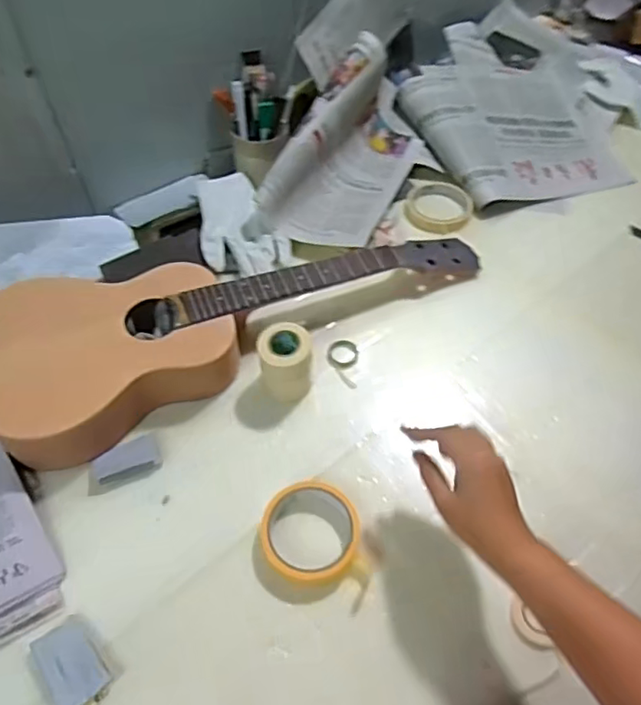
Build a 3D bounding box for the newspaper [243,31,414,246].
[{"bbox_3d":[0.038,-0.277,0.779,0.143,0.131,0.291,23,60,12],"label":"newspaper"}]

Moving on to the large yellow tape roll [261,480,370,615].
[{"bbox_3d":[-0.006,0.179,0.554,0.096,0.027,0.109,-2,58,-3],"label":"large yellow tape roll"}]

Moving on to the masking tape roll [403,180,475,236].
[{"bbox_3d":[0.167,-0.208,0.831,0.095,0.015,0.094,1,58,-1],"label":"masking tape roll"}]

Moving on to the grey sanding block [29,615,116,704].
[{"bbox_3d":[-0.211,0.266,0.499,0.048,0.015,0.077,-33,64,-20],"label":"grey sanding block"}]

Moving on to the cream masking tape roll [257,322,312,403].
[{"bbox_3d":[-0.037,0.010,0.637,0.055,0.071,0.051,1,58,-1],"label":"cream masking tape roll"}]

